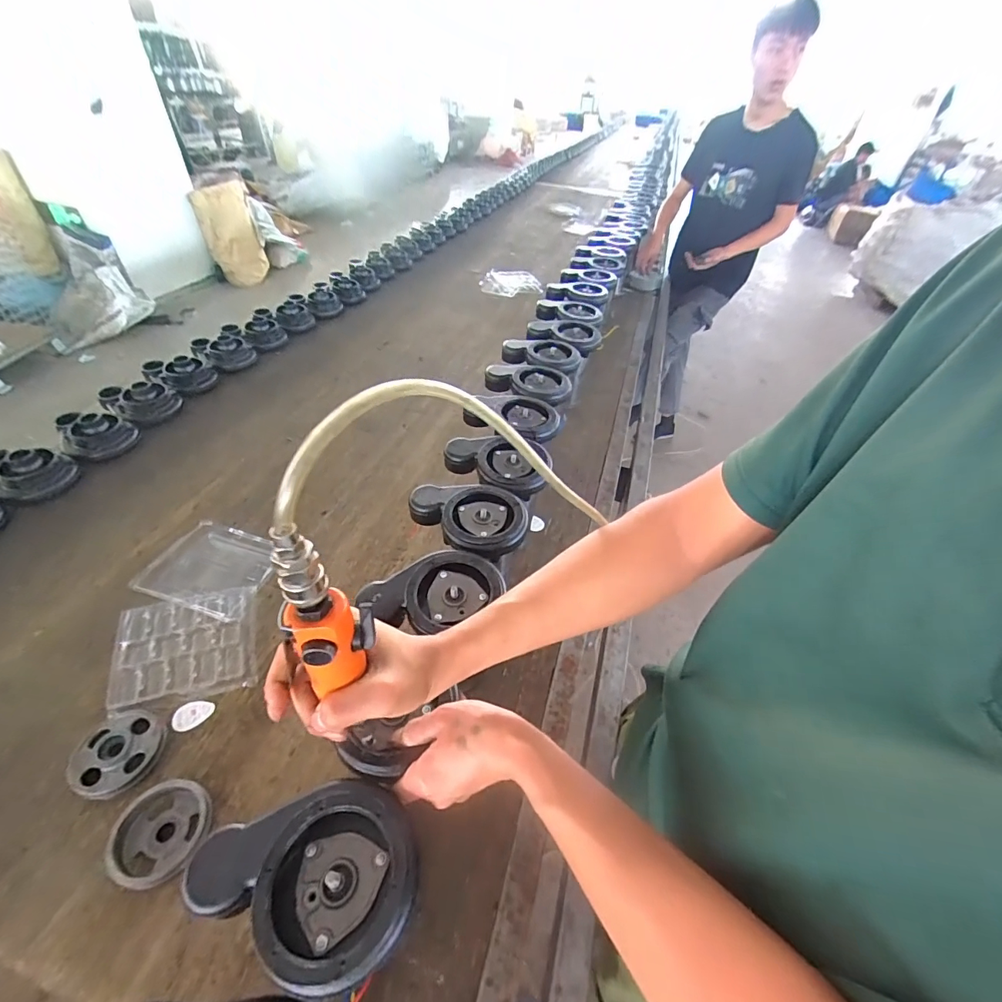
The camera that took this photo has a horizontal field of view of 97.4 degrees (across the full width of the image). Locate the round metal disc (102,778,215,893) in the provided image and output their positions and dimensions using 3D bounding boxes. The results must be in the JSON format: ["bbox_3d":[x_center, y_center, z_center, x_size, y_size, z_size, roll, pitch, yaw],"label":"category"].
[{"bbox_3d":[-0.356,0.350,0.467,0.087,0.037,0.088,2,45,-2],"label":"round metal disc"}]

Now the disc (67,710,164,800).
[{"bbox_3d":[-0.456,0.298,0.517,0.093,0.033,0.088,2,45,-2],"label":"disc"}]

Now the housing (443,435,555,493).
[{"bbox_3d":[-0.006,-0.063,0.695,0.164,0.044,0.104,11,45,7],"label":"housing"}]

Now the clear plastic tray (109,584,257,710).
[{"bbox_3d":[-0.433,0.196,0.605,0.174,0.023,0.139,-8,51,-15],"label":"clear plastic tray"}]

